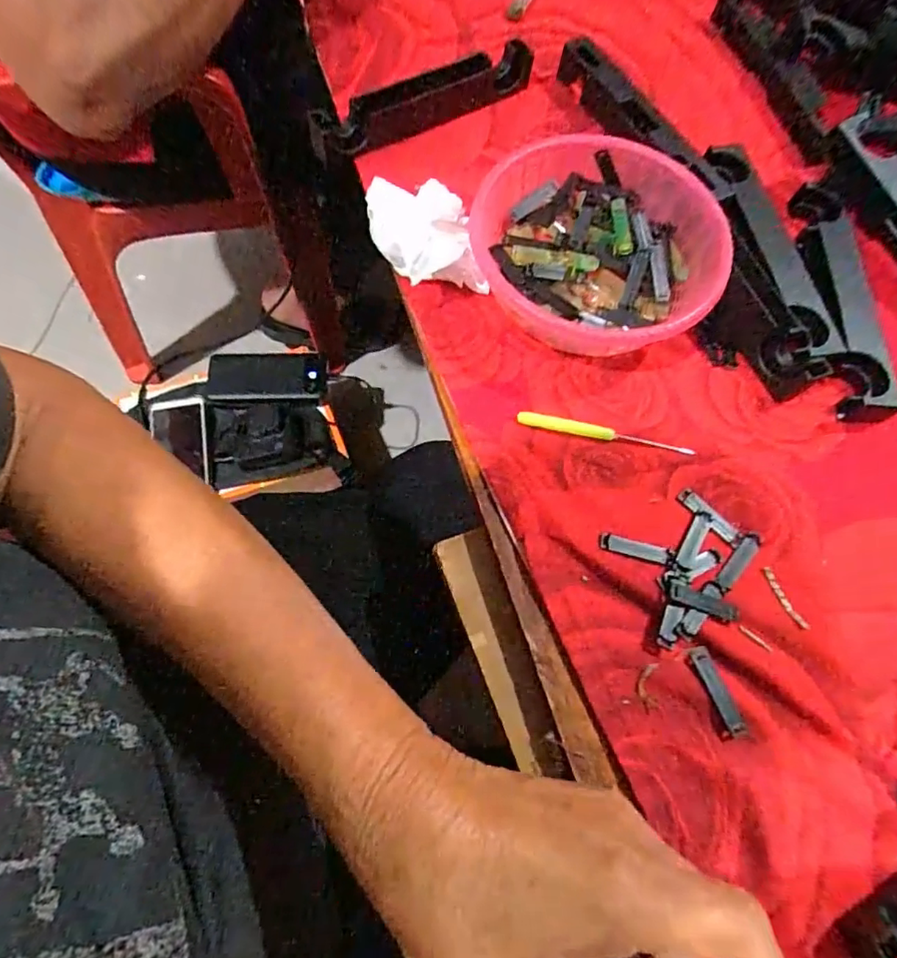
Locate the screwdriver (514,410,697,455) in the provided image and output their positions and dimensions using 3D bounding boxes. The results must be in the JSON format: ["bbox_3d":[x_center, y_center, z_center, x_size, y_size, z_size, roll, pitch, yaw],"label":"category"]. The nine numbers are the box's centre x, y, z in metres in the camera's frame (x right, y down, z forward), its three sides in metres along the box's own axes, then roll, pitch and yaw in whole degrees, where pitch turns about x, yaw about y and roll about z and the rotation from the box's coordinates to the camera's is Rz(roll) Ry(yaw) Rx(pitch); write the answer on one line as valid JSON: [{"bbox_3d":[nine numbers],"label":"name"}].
[{"bbox_3d":[0.103,-0.030,0.369,0.116,0.005,0.010,12,70,4],"label":"screwdriver"}]

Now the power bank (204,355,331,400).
[{"bbox_3d":[-0.244,-0.138,0.756,0.160,0.015,0.068,0,70,-1],"label":"power bank"}]

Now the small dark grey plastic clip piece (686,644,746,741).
[{"bbox_3d":[0.151,0.118,0.314,0.011,0.004,0.049,-20,71,-8],"label":"small dark grey plastic clip piece"}]

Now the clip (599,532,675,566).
[{"bbox_3d":[0.115,0.043,0.344,0.046,0.004,0.011,14,70,4],"label":"clip"}]

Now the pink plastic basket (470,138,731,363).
[{"bbox_3d":[0.106,-0.161,0.396,0.176,0.048,0.159,3,70,1],"label":"pink plastic basket"}]

